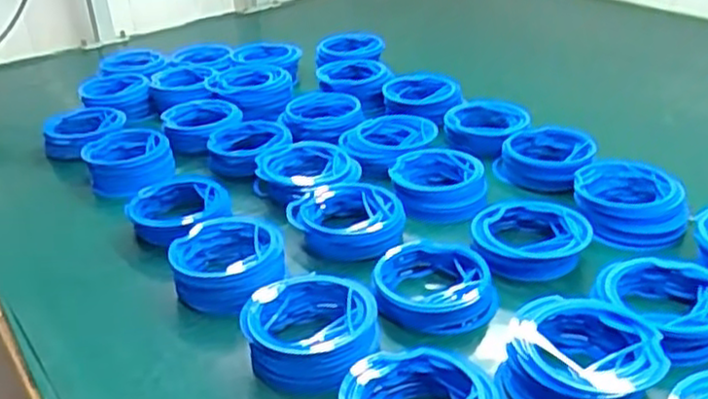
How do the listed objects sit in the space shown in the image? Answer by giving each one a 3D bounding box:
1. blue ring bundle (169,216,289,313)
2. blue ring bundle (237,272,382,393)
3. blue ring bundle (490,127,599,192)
[{"bbox_3d":[-0.111,0.057,0.655,0.096,0.039,0.099,-3,29,2],"label":"blue ring bundle"},{"bbox_3d":[-0.032,0.103,0.560,0.116,0.034,0.100,7,31,20],"label":"blue ring bundle"},{"bbox_3d":[0.221,-0.047,0.812,0.098,0.038,0.090,-21,33,-28],"label":"blue ring bundle"}]

